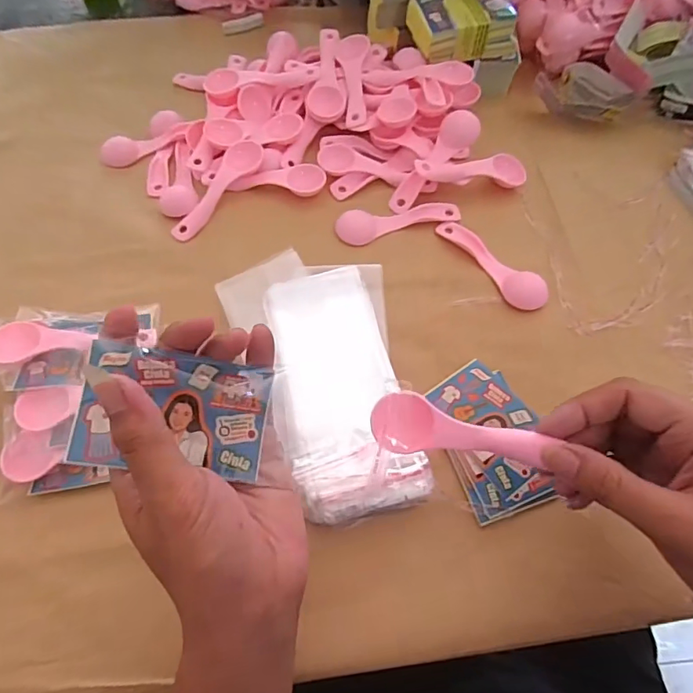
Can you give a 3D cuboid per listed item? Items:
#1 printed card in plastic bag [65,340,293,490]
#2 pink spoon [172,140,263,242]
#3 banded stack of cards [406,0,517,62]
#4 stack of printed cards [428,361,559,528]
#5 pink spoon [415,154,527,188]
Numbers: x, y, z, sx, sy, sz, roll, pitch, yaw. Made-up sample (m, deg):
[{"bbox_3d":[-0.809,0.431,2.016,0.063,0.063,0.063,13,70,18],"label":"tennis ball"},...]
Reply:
[{"bbox_3d":[-0.081,0.034,0.247,0.097,0.005,0.057,9,84,-17],"label":"printed card in plastic bag"},{"bbox_3d":[-0.115,-0.141,0.438,0.033,0.010,0.113,31,80,15],"label":"pink spoon"},{"bbox_3d":[0.117,-0.334,0.499,0.098,0.031,0.065,-13,63,-7],"label":"banded stack of cards"},{"bbox_3d":[0.102,0.063,0.349,0.065,0.009,0.107,-17,63,-9],"label":"stack of printed cards"},{"bbox_3d":[0.112,-0.156,0.434,0.107,0.014,0.027,-7,61,-19],"label":"pink spoon"}]

